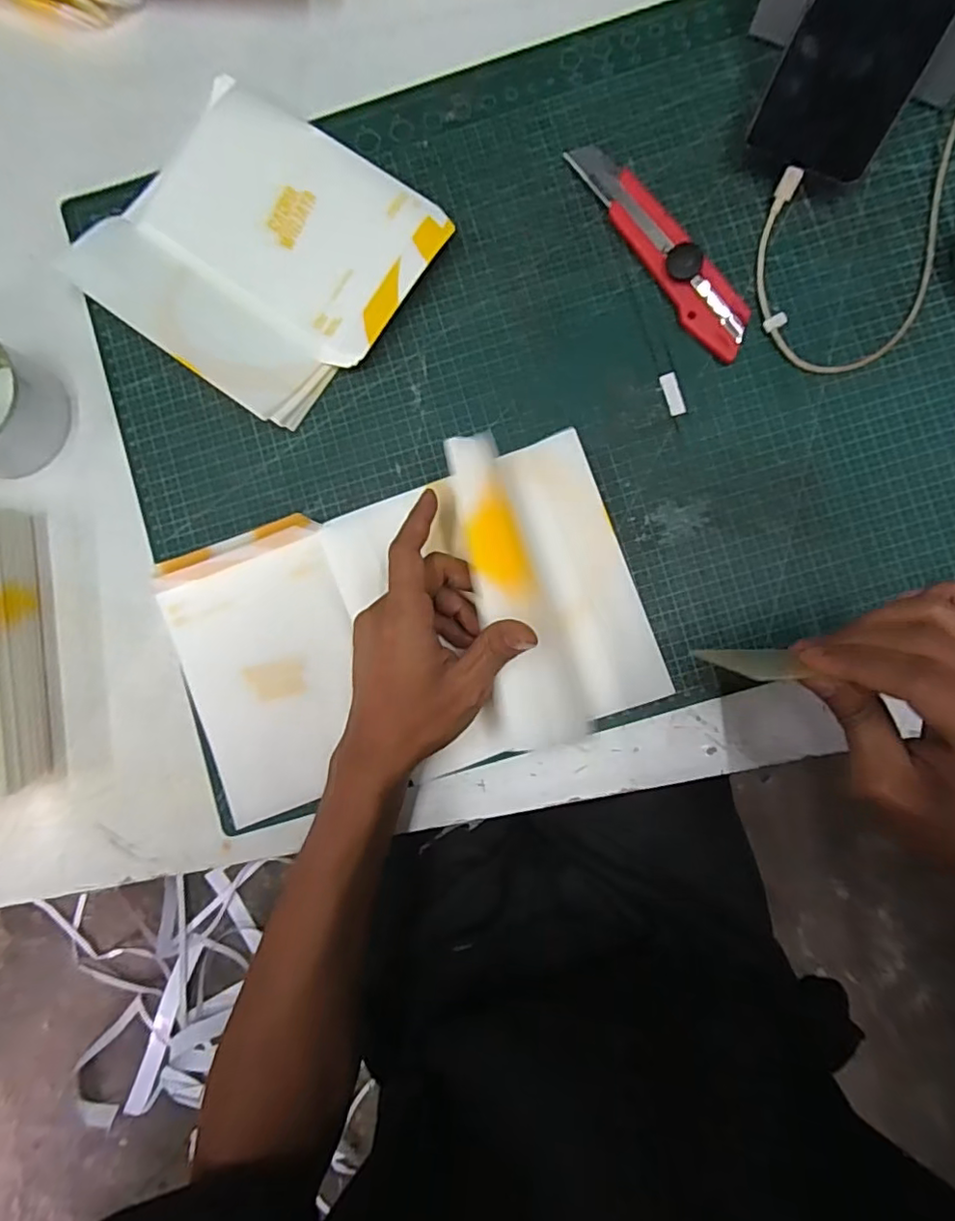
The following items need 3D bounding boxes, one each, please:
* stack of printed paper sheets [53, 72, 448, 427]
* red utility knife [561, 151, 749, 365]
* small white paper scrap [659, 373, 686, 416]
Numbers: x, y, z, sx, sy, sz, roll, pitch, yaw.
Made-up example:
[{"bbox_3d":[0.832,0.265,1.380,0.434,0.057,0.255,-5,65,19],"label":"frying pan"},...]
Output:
[{"bbox_3d":[-0.142,-0.232,0.382,0.198,0.021,0.173,36,89,4],"label":"stack of printed paper sheets"},{"bbox_3d":[0.115,-0.231,0.372,0.032,0.017,0.166,-37,86,0],"label":"red utility knife"},{"bbox_3d":[0.125,-0.139,0.377,0.011,0.004,0.028,-17,86,1],"label":"small white paper scrap"}]

